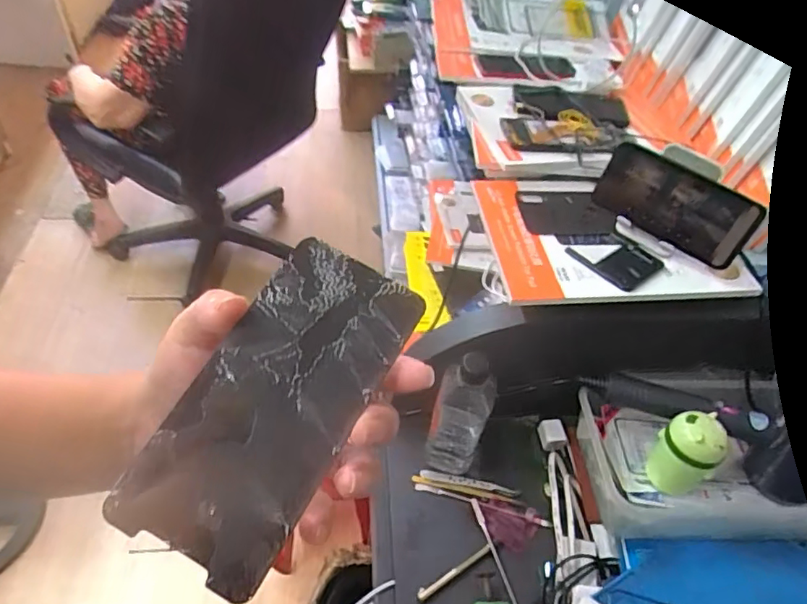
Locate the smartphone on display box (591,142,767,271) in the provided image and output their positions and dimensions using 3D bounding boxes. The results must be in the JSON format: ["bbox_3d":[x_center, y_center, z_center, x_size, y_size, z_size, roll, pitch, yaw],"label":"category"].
[{"bbox_3d":[0.276,-0.100,0.580,0.154,0.074,0.014,34,33,19],"label":"smartphone on display box"}]

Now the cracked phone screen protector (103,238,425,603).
[{"bbox_3d":[-0.054,0.041,0.246,0.068,0.004,0.145,29,68,7],"label":"cracked phone screen protector"}]

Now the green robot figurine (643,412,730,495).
[{"bbox_3d":[0.280,0.149,0.558,0.051,0.088,0.057,-30,58,-29],"label":"green robot figurine"}]

